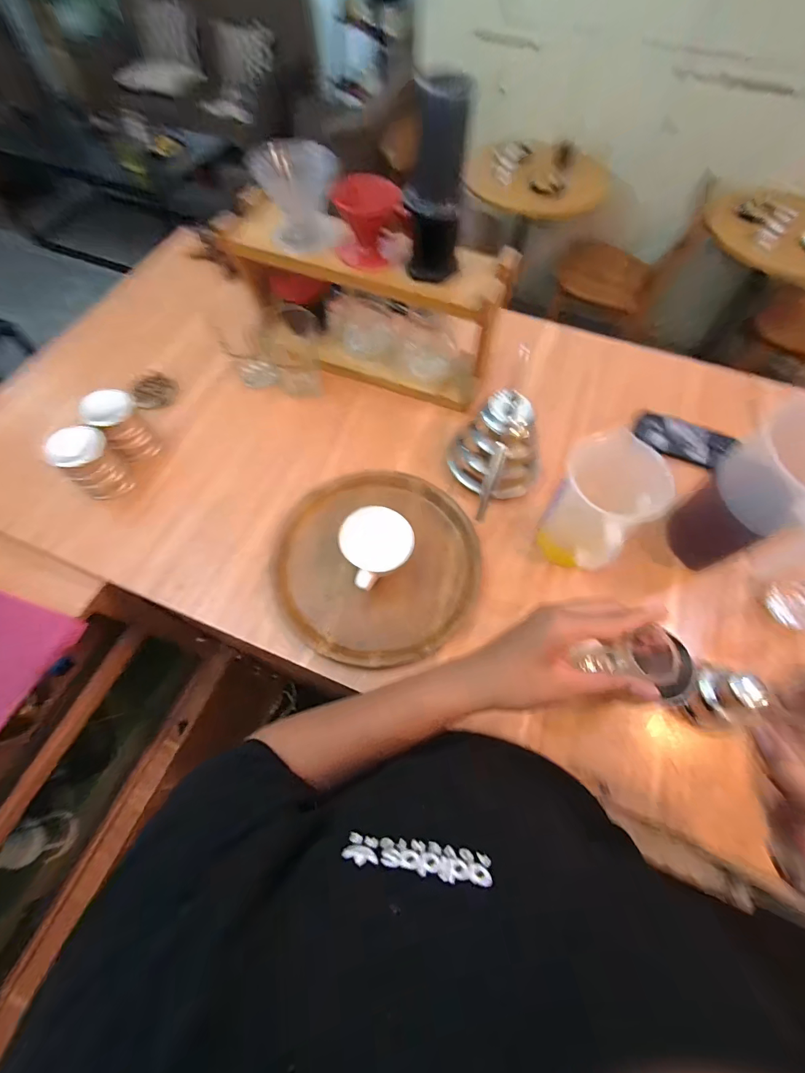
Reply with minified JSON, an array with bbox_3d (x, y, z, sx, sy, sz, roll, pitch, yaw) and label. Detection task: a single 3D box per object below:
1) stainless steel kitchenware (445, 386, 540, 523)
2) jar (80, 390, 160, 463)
[{"bbox_3d":[0.129,-0.120,0.596,0.133,0.118,0.123,-33,69,-15],"label":"stainless steel kitchenware"},{"bbox_3d":[-0.426,-0.168,0.632,0.066,0.097,0.059,-34,69,-16],"label":"jar"}]

